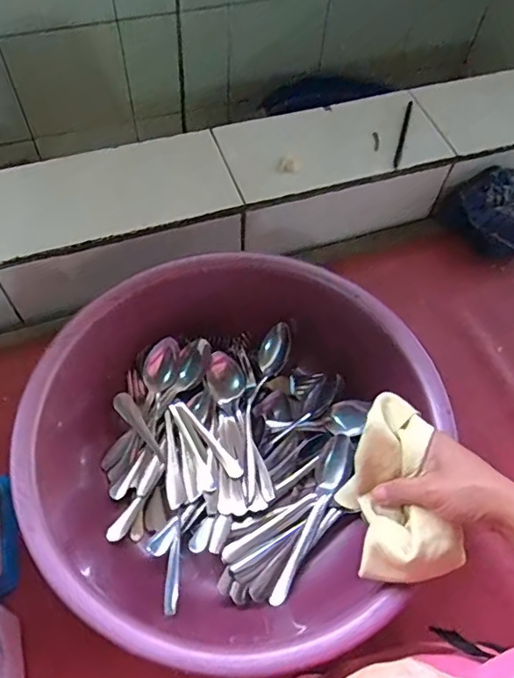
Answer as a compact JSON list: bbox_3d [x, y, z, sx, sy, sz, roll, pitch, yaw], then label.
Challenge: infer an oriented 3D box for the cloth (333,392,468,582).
[{"bbox_3d":[0.115,0.116,0.441,0.082,0.043,0.143,-4,73,-5],"label":"cloth"}]

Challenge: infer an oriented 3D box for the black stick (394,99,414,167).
[{"bbox_3d":[0.197,-0.277,0.727,0.008,0.009,0.130,16,60,6],"label":"black stick"}]

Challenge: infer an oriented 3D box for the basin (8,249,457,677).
[{"bbox_3d":[-0.031,0.096,0.554,0.371,0.123,0.380,1,60,-2],"label":"basin"}]

